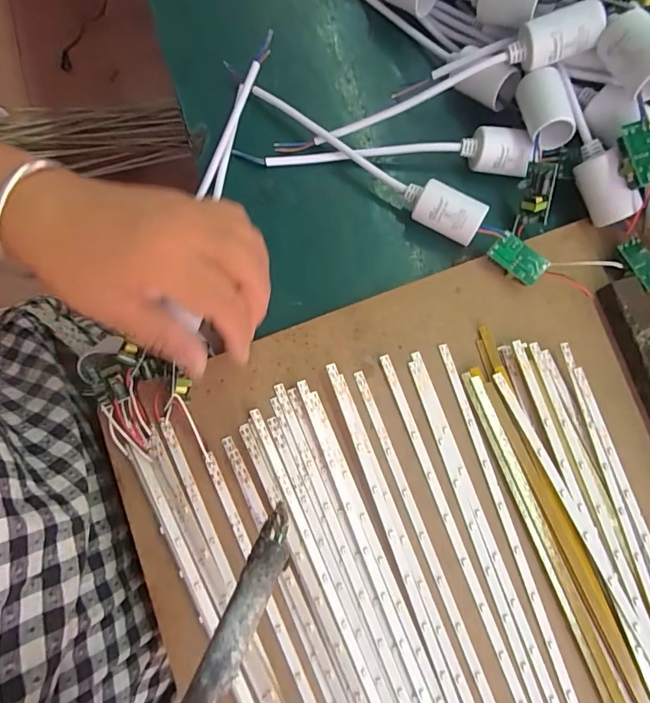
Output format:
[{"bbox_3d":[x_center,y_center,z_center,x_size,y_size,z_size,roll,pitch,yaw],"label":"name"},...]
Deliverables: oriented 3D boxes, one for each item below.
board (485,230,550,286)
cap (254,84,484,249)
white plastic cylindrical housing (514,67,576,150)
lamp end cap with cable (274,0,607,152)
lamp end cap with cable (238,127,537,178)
[{"bbox_3d":[0.124,-0.058,0.287,0.035,0.018,0.021,41,79,9],"label":"board"},{"bbox_3d":[0.023,-0.128,0.298,0.182,0.030,0.023,35,78,8],"label":"cap"},{"bbox_3d":[0.144,-0.157,0.285,0.027,0.027,0.043,-5,76,-2],"label":"white plastic cylindrical housing"},{"bbox_3d":[0.069,-0.175,0.296,0.208,0.031,0.027,-15,76,15],"label":"lamp end cap with cable"},{"bbox_3d":[0.038,-0.137,0.302,0.197,0.027,0.024,2,76,0],"label":"lamp end cap with cable"}]

